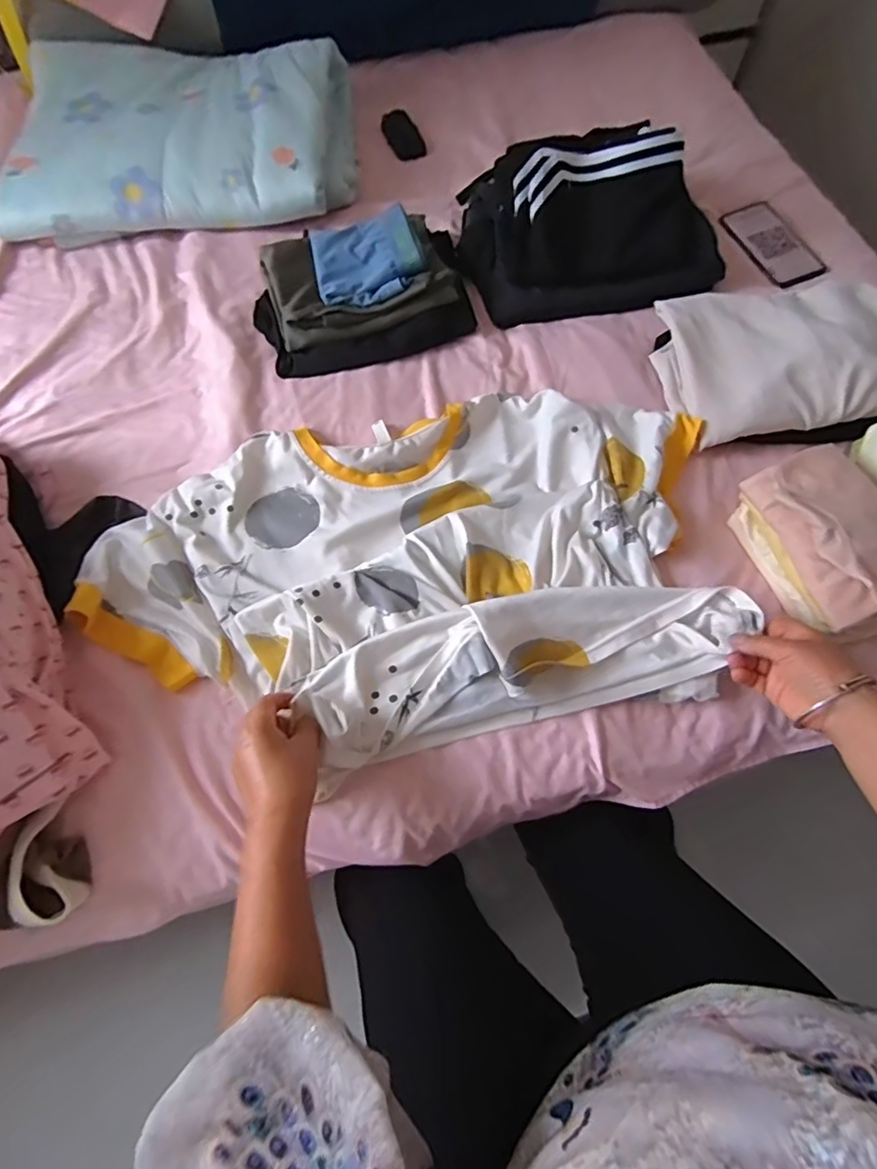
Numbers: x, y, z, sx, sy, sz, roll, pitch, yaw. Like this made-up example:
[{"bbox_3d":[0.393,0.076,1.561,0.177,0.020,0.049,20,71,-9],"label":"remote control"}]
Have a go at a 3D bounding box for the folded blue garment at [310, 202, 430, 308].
[{"bbox_3d":[-0.095,-0.434,0.765,0.137,0.034,0.141,-13,67,-4],"label":"folded blue garment"}]

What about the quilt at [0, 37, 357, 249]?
[{"bbox_3d":[-0.405,-0.707,0.913,0.531,0.105,0.347,-1,66,1],"label":"quilt"}]

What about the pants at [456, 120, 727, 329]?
[{"bbox_3d":[0.199,-0.512,0.793,0.329,0.119,0.262,-6,66,-1],"label":"pants"}]

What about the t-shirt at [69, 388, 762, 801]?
[{"bbox_3d":[-0.030,-0.020,0.622,0.663,0.049,0.388,-13,67,-4],"label":"t-shirt"}]

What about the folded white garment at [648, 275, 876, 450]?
[{"bbox_3d":[0.424,-0.285,0.716,0.289,0.069,0.231,-10,67,-3],"label":"folded white garment"}]

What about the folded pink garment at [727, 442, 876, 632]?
[{"bbox_3d":[0.415,-0.050,0.613,0.121,0.082,0.184,-18,67,-6],"label":"folded pink garment"}]

